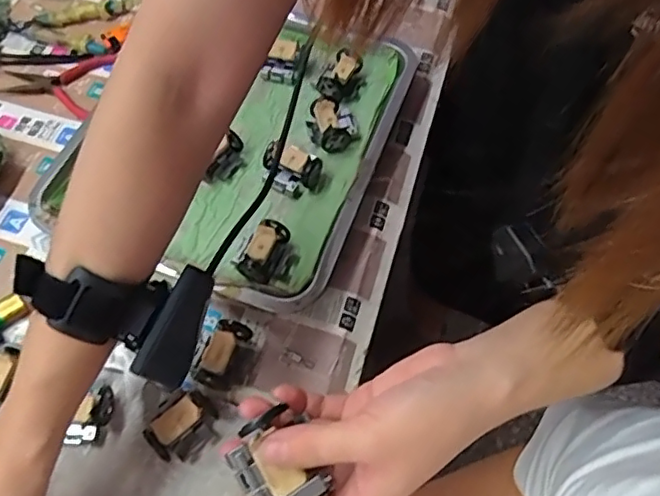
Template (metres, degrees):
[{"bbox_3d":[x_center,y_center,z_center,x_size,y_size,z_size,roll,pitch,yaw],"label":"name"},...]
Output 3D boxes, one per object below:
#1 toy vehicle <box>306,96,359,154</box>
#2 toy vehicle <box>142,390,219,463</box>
[{"bbox_3d":[0.003,-0.114,0.538,0.044,0.022,0.051,-5,64,-5],"label":"toy vehicle"},{"bbox_3d":[-0.102,0.124,0.408,0.039,0.022,0.046,39,66,17],"label":"toy vehicle"}]

